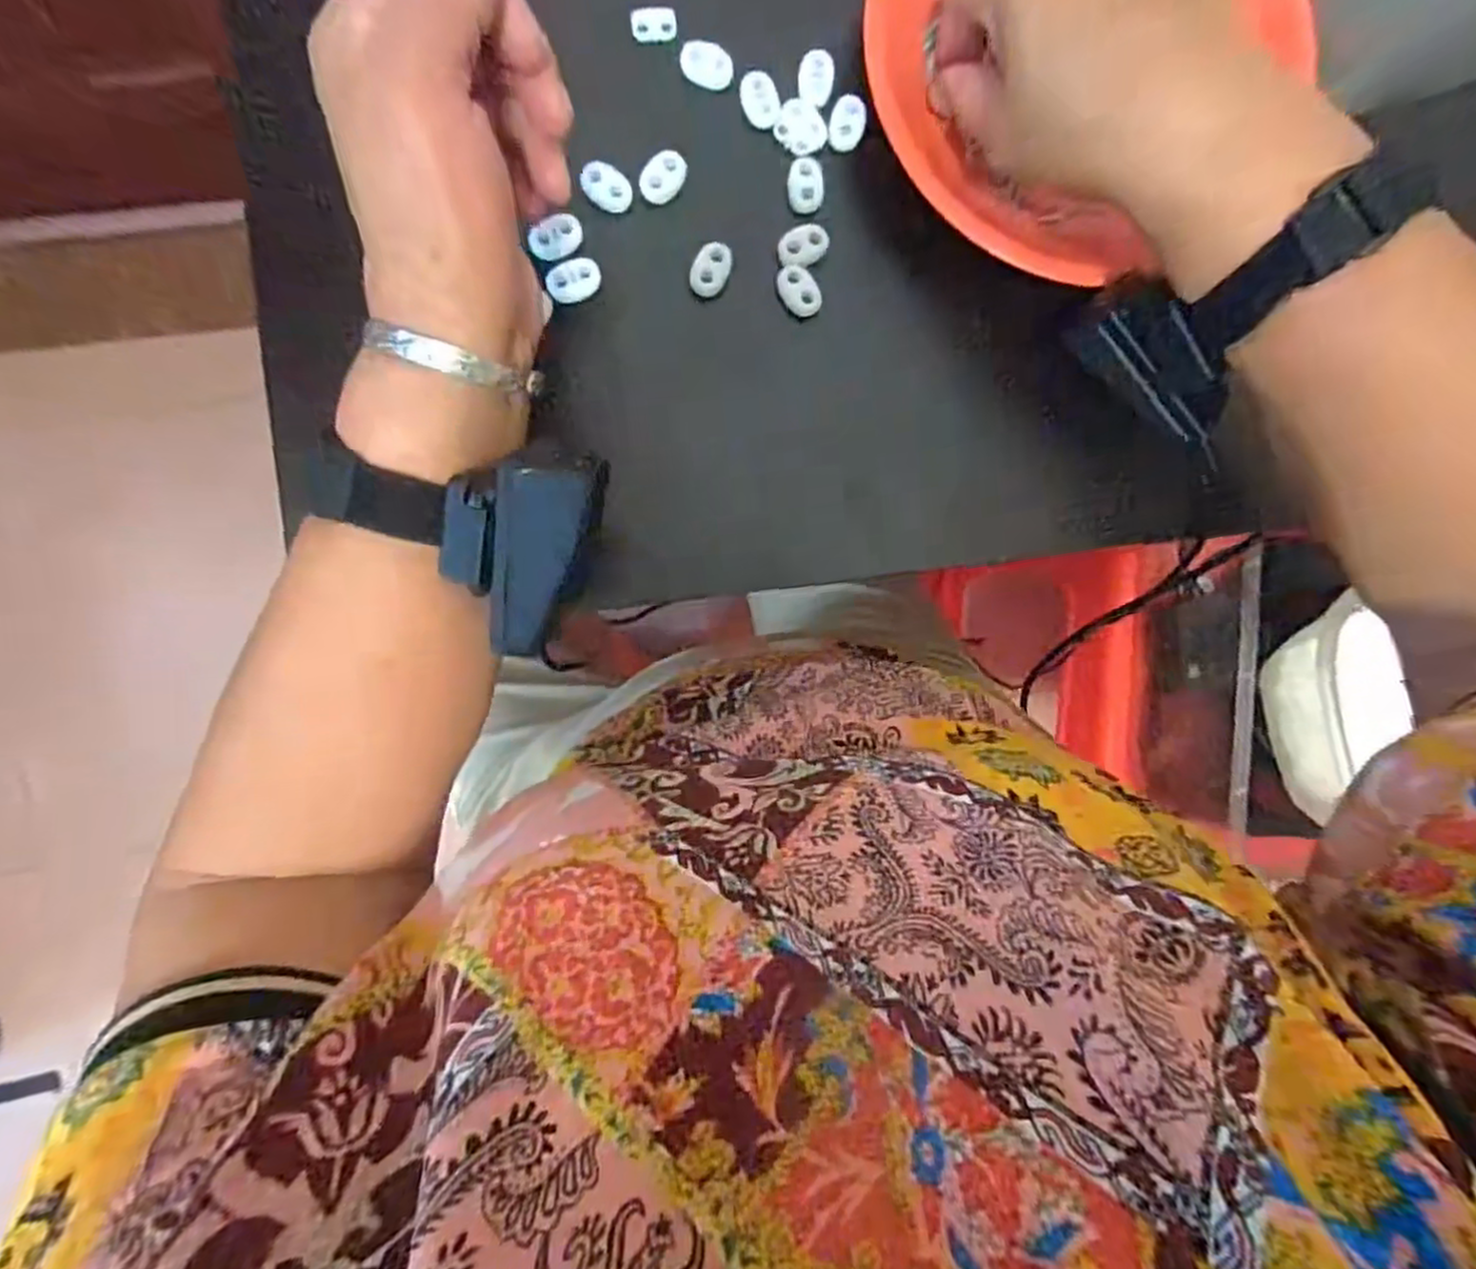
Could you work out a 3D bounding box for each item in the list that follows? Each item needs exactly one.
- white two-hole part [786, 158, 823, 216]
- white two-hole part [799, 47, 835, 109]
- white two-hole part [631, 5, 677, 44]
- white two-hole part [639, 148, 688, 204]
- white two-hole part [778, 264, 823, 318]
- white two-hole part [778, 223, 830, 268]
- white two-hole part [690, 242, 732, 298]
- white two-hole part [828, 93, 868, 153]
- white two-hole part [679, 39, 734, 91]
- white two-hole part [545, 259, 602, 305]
[{"bbox_3d":[0.029,-0.195,0.301,0.016,0.007,0.021,1,90,-6],"label":"white two-hole part"},{"bbox_3d":[0.034,-0.238,0.299,0.015,0.006,0.021,9,89,-6],"label":"white two-hole part"},{"bbox_3d":[-0.036,-0.260,0.297,0.019,0.006,0.010,-8,91,-6],"label":"white two-hole part"},{"bbox_3d":[-0.031,-0.193,0.294,0.015,0.006,0.022,32,87,-5],"label":"white two-hole part"},{"bbox_3d":[0.027,-0.149,0.300,0.016,0.004,0.022,-41,94,-5],"label":"white two-hole part"},{"bbox_3d":[0.028,-0.167,0.300,0.022,0.005,0.015,-36,94,-5],"label":"white two-hole part"},{"bbox_3d":[-0.011,-0.156,0.297,0.014,0.004,0.023,27,87,-5],"label":"white two-hole part"},{"bbox_3d":[0.048,-0.221,0.300,0.015,0.007,0.021,19,88,-6],"label":"white two-hole part"},{"bbox_3d":[-0.013,-0.242,0.296,0.023,0.007,0.013,19,88,-6],"label":"white two-hole part"},{"bbox_3d":[-0.068,-0.148,0.292,0.023,0.005,0.014,-28,93,-6],"label":"white two-hole part"}]

